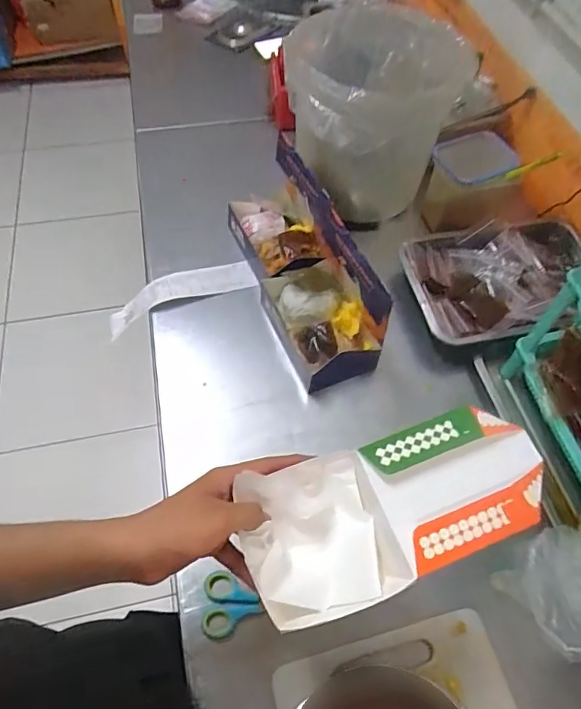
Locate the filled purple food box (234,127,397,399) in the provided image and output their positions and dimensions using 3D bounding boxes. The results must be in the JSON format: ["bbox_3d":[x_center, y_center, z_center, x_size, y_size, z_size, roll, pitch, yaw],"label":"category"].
[{"bbox_3d":[0.014,-0.140,0.710,0.125,0.143,0.347,-15,60,-12],"label":"filled purple food box"}]

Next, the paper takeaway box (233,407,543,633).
[{"bbox_3d":[0.084,0.126,0.398,0.239,0.057,0.112,-24,60,3],"label":"paper takeaway box"}]

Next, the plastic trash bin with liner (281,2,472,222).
[{"bbox_3d":[0.113,-0.383,0.807,0.231,0.257,0.276,-1,58,-3],"label":"plastic trash bin with liner"}]

